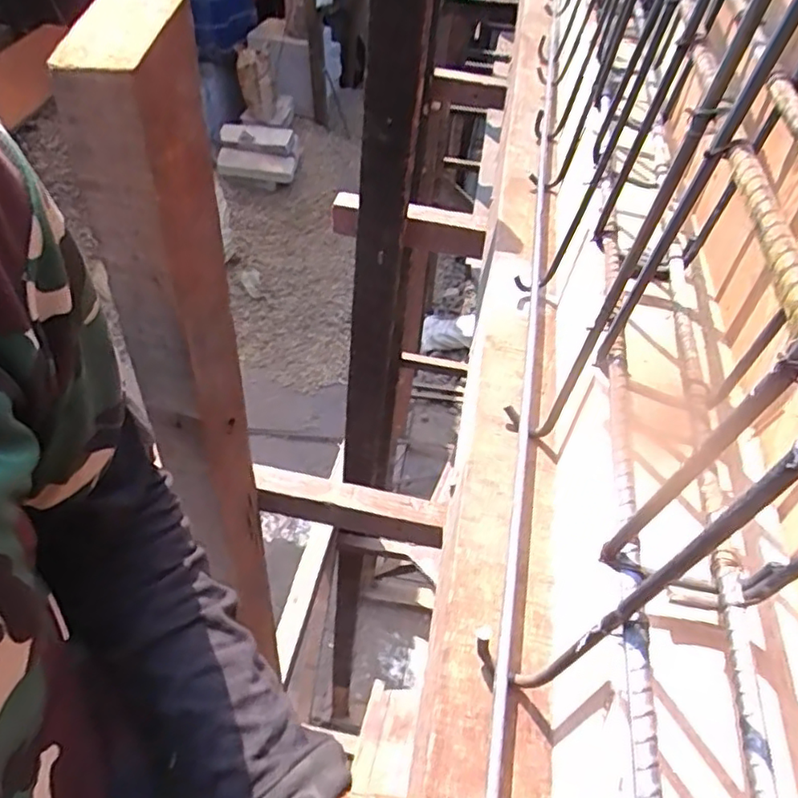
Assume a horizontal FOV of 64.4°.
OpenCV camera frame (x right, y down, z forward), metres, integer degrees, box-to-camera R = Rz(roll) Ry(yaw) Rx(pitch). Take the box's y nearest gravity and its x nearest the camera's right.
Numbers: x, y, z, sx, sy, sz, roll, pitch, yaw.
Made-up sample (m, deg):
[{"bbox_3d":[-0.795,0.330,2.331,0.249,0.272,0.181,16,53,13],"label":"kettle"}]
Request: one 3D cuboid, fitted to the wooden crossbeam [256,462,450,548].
[{"bbox_3d":[-0.053,0.114,0.668,0.200,0.046,0.034,12,47,4],"label":"wooden crossbeam"}]

